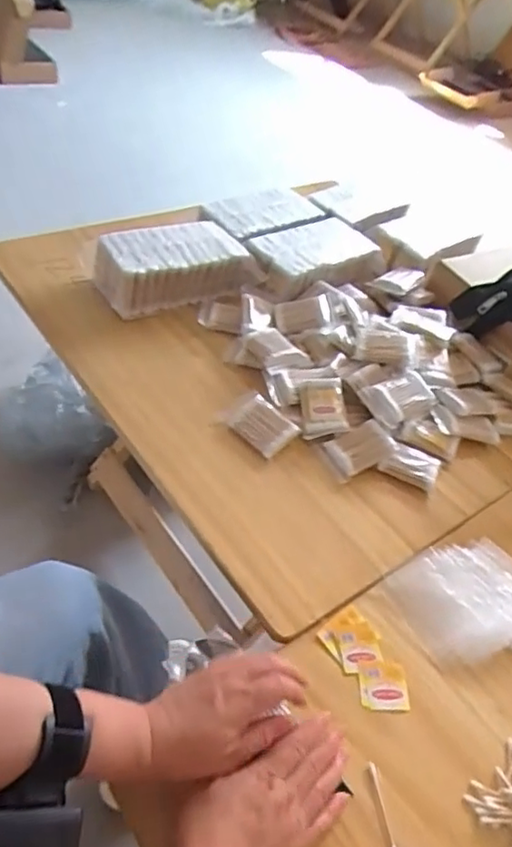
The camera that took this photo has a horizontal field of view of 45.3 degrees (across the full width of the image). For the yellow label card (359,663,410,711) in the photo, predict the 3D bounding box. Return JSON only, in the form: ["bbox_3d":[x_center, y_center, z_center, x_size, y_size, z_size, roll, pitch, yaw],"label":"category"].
[{"bbox_3d":[0.120,0.247,0.578,0.044,0.004,0.042,2,50,-5],"label":"yellow label card"}]

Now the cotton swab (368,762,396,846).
[{"bbox_3d":[0.106,0.323,0.508,0.007,0.006,0.075,-6,49,-10],"label":"cotton swab"}]

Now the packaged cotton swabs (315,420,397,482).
[{"bbox_3d":[0.128,0.027,0.761,0.078,0.013,0.061,-18,52,-20],"label":"packaged cotton swabs"}]

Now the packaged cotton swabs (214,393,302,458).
[{"bbox_3d":[0.003,-0.001,0.772,0.091,0.014,0.060,36,71,26],"label":"packaged cotton swabs"}]

